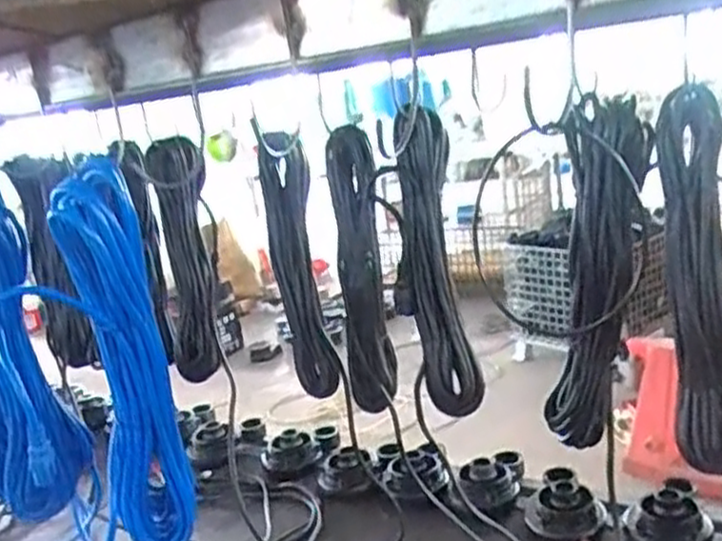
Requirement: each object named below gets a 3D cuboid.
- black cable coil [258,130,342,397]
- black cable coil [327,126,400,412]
[{"bbox_3d":[-0.079,-0.001,0.967,0.062,0.337,0.080,-9,13,-7],"label":"black cable coil"},{"bbox_3d":[0.002,0.010,0.937,0.065,0.341,0.071,-9,13,-4],"label":"black cable coil"}]

